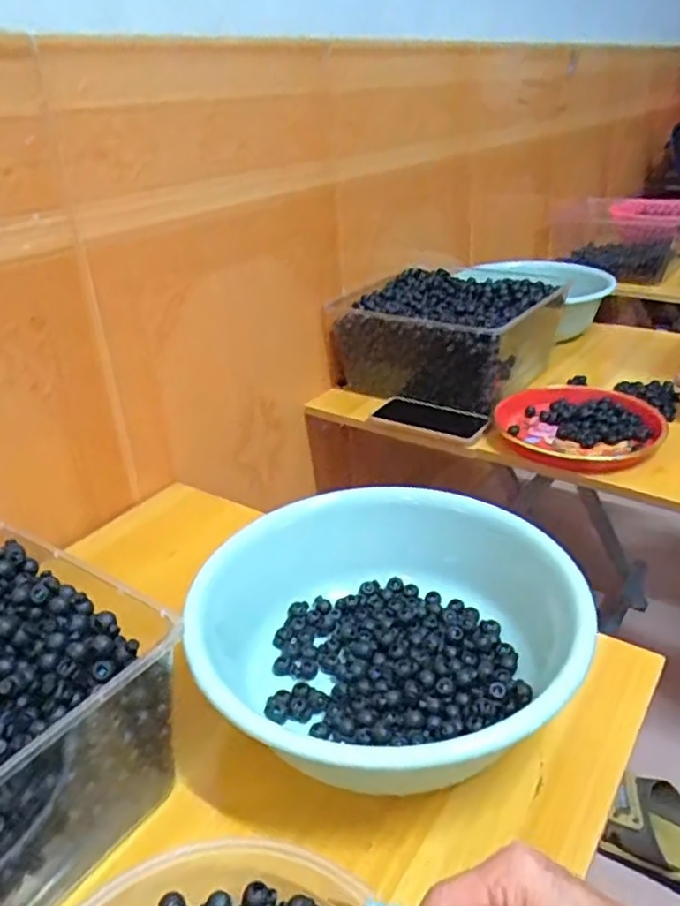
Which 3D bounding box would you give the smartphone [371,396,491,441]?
[{"bbox_3d":[0.132,-0.053,0.977,0.159,0.008,0.084,15,33,28],"label":"smartphone"}]

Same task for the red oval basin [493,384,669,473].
[{"bbox_3d":[0.320,-0.034,0.928,0.208,0.040,0.208,19,36,34],"label":"red oval basin"}]

